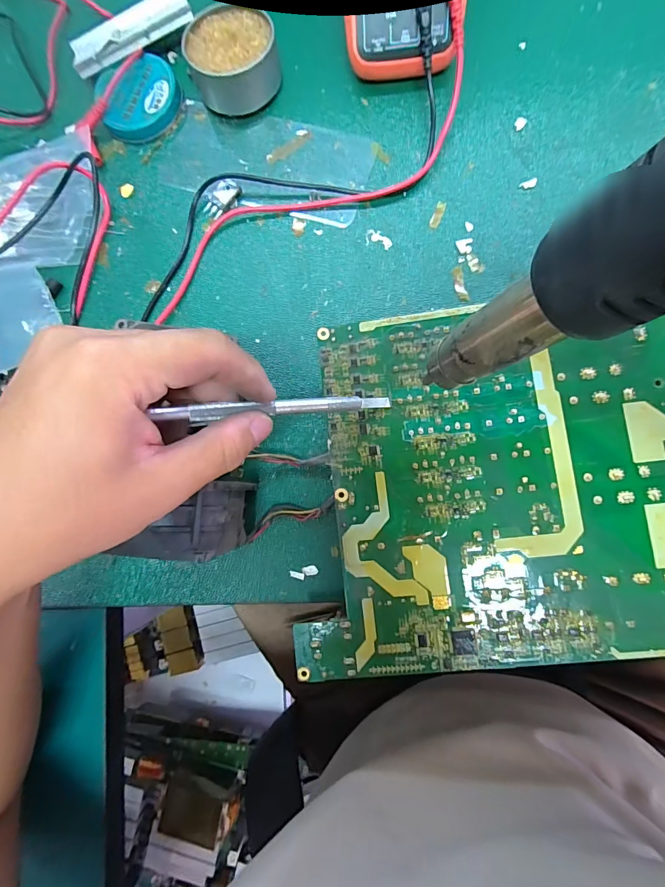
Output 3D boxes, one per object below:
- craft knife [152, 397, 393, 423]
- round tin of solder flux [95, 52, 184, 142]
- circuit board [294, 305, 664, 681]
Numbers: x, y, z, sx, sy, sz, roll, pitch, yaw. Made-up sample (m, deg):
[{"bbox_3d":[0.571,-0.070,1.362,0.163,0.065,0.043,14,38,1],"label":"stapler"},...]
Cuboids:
[{"bbox_3d":[-0.022,-0.018,0.198,0.121,0.010,0.008,-6,82,-26],"label":"craft knife"},{"bbox_3d":[-0.145,-0.260,0.301,0.062,0.015,0.050,-25,82,2],"label":"round tin of solder flux"},{"bbox_3d":[0.109,0.017,0.215,0.253,0.009,0.191,-6,84,4],"label":"circuit board"}]

